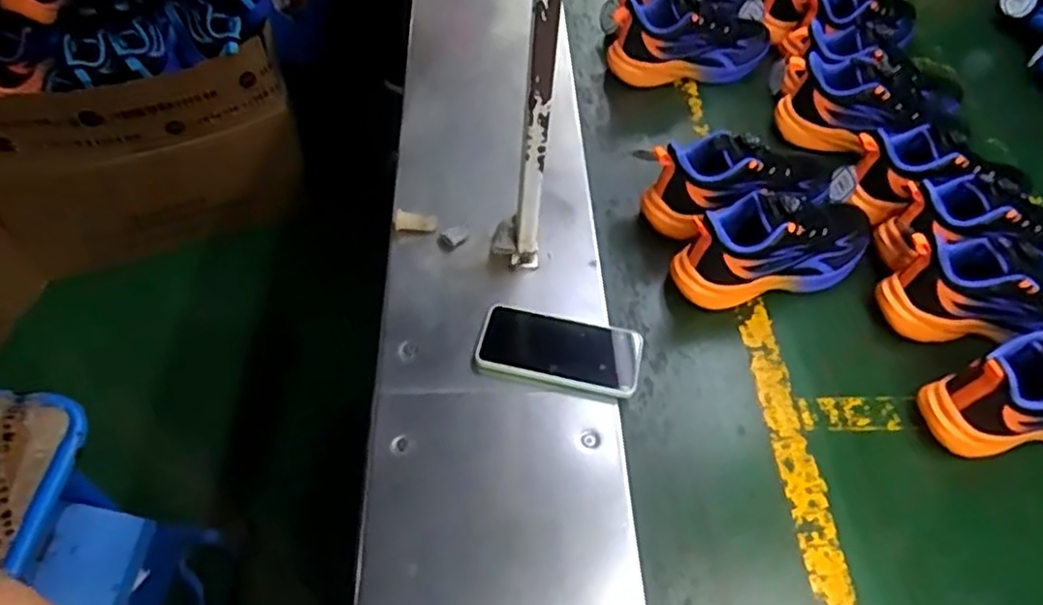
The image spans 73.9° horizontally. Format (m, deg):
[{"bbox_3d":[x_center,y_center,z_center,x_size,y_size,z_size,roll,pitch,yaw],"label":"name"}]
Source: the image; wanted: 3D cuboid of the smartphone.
[{"bbox_3d":[0.040,0.048,0.707,0.164,0.018,0.084,11,54,3],"label":"smartphone"}]

